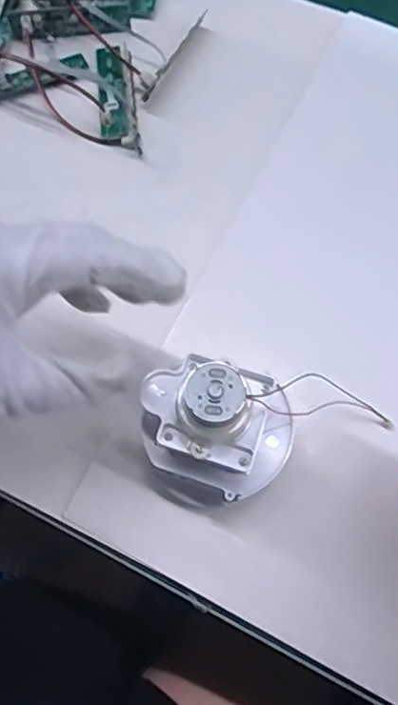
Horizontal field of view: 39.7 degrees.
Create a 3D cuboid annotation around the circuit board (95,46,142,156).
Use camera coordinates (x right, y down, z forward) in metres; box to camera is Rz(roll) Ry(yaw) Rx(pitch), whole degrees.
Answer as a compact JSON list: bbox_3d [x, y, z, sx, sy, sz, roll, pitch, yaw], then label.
[{"bbox_3d":[-0.054,-0.170,0.366,0.024,0.007,0.092,-7,70,-2],"label":"circuit board"}]

